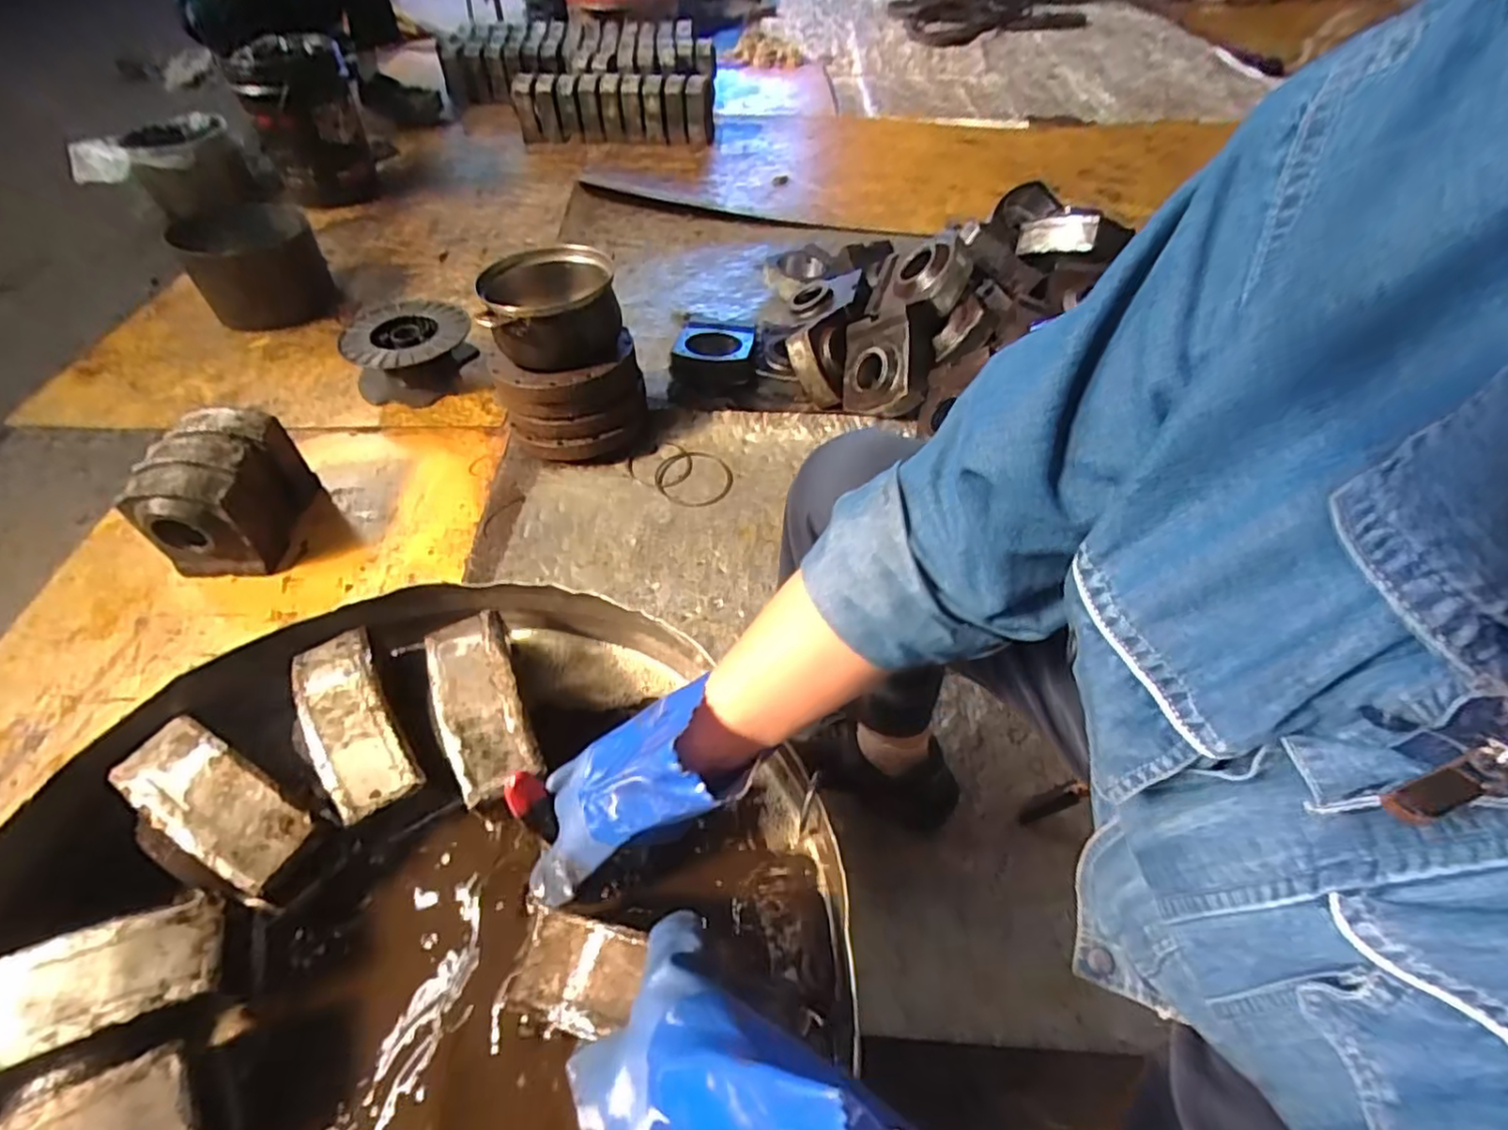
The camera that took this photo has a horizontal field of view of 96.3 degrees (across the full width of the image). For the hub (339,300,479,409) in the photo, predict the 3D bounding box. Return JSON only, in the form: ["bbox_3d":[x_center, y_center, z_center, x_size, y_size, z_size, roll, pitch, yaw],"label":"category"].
[{"bbox_3d":[-0.711,-0.444,1.402,0.249,0.128,0.229,-3,54,3],"label":"hub"}]

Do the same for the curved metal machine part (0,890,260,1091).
[{"bbox_3d":[-0.417,0.269,0.419,0.169,0.061,0.069,-12,52,-25],"label":"curved metal machine part"}]

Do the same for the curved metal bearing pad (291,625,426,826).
[{"bbox_3d":[-0.315,0.117,0.526,0.061,0.029,0.156,-26,56,-23],"label":"curved metal bearing pad"}]

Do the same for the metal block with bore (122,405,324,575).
[{"bbox_3d":[-0.865,-0.120,1.114,0.184,0.181,0.245,-1,51,2],"label":"metal block with bore"}]

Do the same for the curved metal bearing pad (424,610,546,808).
[{"bbox_3d":[-0.216,0.104,0.533,0.064,0.026,0.153,-17,52,-17],"label":"curved metal bearing pad"}]

